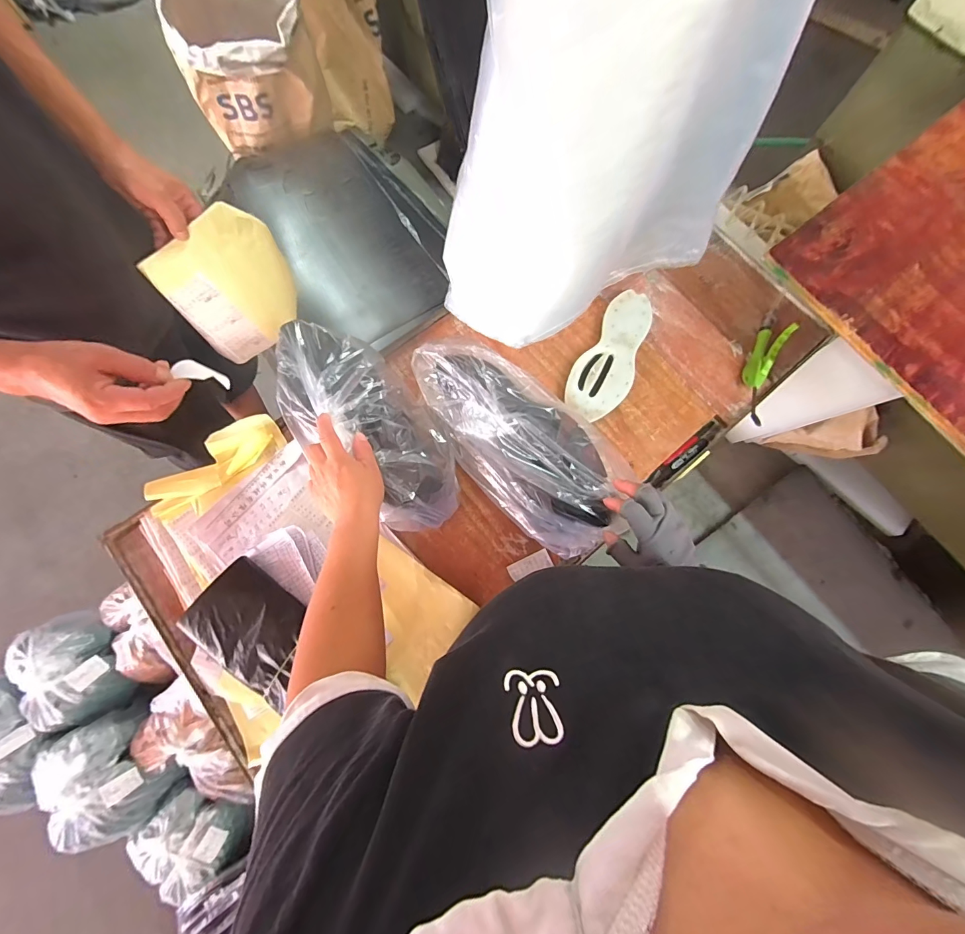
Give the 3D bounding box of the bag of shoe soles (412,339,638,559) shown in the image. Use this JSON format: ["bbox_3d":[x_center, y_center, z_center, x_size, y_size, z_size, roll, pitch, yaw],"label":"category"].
[{"bbox_3d":[0.053,-0.030,0.543,0.128,0.143,0.337,-41,95,-10],"label":"bag of shoe soles"}]

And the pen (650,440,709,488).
[{"bbox_3d":[0.351,-0.011,0.727,0.137,0.019,0.019,-36,80,-9],"label":"pen"}]

